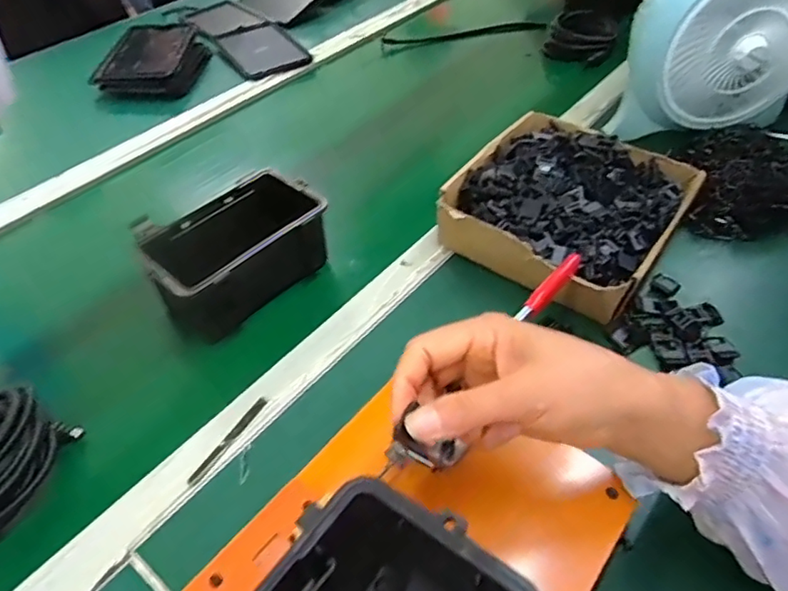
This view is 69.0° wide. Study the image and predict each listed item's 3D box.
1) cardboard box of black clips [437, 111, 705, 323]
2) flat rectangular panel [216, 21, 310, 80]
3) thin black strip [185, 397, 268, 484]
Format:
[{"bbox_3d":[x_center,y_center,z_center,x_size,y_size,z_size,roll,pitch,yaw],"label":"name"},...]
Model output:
[{"bbox_3d":[0.184,-0.096,0.614,0.208,0.079,0.225,28,55,25],"label":"cardboard box of black clips"},{"bbox_3d":[-0.229,-0.422,0.971,0.120,0.010,0.168,-27,52,-20],"label":"flat rectangular panel"},{"bbox_3d":[-0.137,0.120,0.477,0.011,0.005,0.089,22,52,21],"label":"thin black strip"}]

